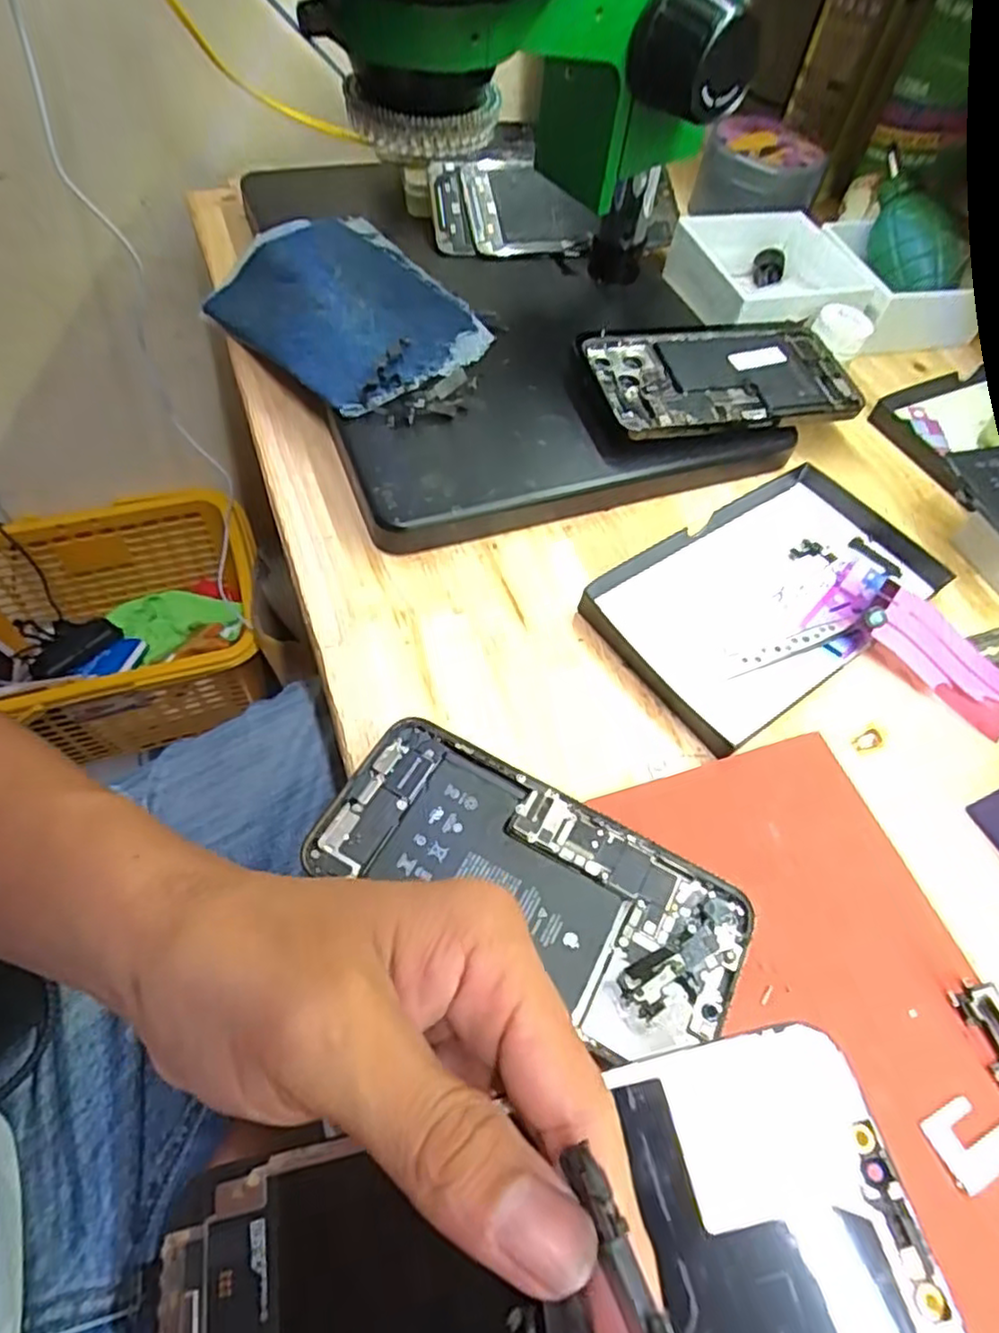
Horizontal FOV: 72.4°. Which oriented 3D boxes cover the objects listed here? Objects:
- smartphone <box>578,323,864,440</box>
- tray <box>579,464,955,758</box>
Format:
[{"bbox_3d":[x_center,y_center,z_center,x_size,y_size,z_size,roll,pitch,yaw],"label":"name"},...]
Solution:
[{"bbox_3d":[0.130,-0.170,0.401,0.151,0.017,0.083,-10,58,-11],"label":"smartphone"},{"bbox_3d":[0.141,-0.041,0.348,0.182,0.013,0.102,-30,64,-22],"label":"tray"}]

